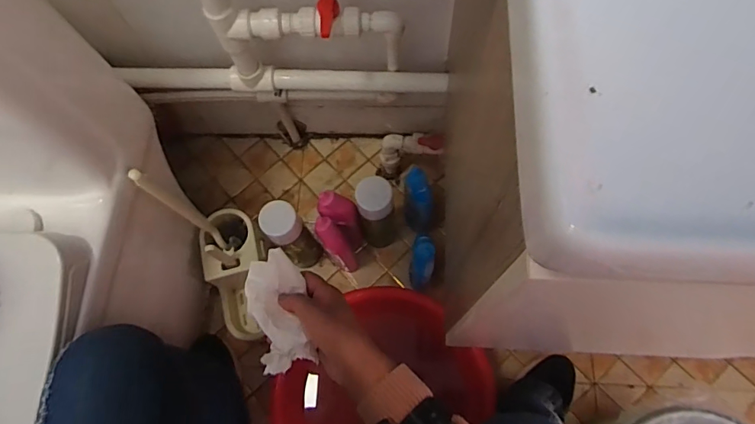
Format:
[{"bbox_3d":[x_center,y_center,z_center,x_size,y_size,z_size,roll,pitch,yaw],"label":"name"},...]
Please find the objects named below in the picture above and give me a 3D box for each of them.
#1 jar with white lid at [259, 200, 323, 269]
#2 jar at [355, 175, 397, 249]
[{"bbox_3d":[-0.155,0.048,0.885,0.059,0.240,0.060,-1,72,2],"label":"jar with white lid"},{"bbox_3d":[0.003,0.011,0.900,0.064,0.255,0.060,-1,72,2],"label":"jar"}]

